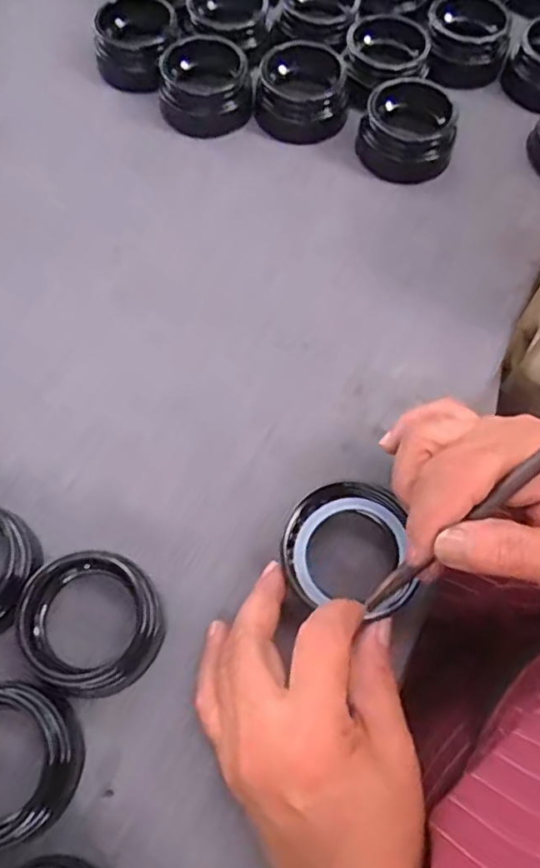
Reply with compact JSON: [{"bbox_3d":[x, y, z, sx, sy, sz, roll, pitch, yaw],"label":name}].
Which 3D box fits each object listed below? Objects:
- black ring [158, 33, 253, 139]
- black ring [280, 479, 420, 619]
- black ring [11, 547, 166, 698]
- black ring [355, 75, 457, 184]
[{"bbox_3d":[-0.047,-0.258,0.466,0.067,0.035,0.067,0,66,0],"label":"black ring"},{"bbox_3d":[0.042,0.054,0.310,0.069,0.012,0.069,-4,52,5],"label":"black ring"},{"bbox_3d":[-0.088,0.086,0.305,0.062,0.033,0.074,-38,72,-16],"label":"black ring"},{"bbox_3d":[0.100,-0.218,0.448,0.064,0.027,0.067,0,66,0],"label":"black ring"}]

